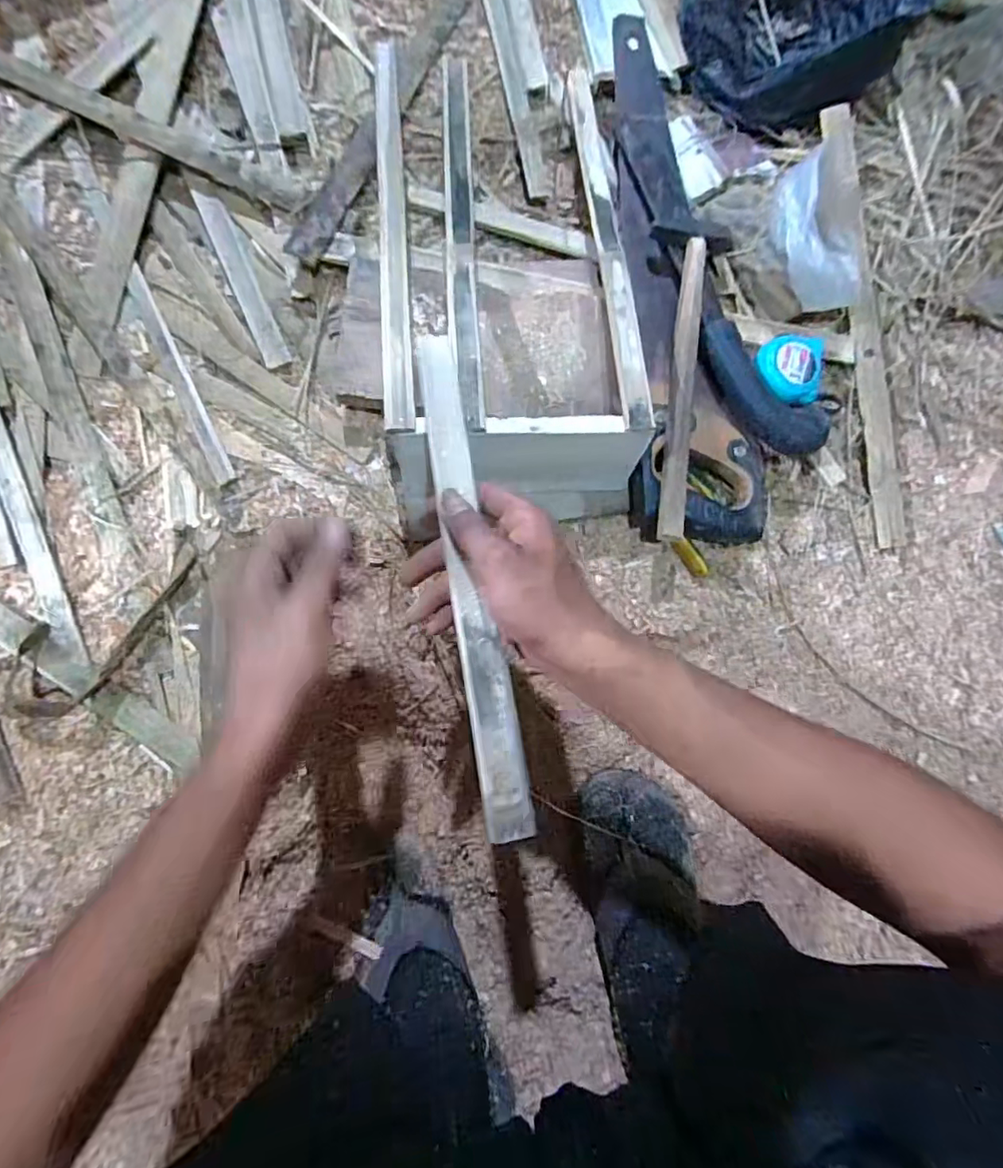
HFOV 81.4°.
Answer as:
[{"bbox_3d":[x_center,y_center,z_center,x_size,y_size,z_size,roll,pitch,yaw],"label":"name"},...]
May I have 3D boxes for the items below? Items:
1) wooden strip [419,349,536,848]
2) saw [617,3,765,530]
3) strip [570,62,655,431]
[{"bbox_3d":[-0.019,-0.013,0.352,0.026,0.009,0.311,-7,74,-8],"label":"wooden strip"},{"bbox_3d":[0.134,-0.272,0.525,0.110,0.044,0.487,-10,84,-8],"label":"saw"},{"bbox_3d":[0.090,-0.300,0.494,0.023,0.011,0.389,-2,70,-7],"label":"strip"}]

